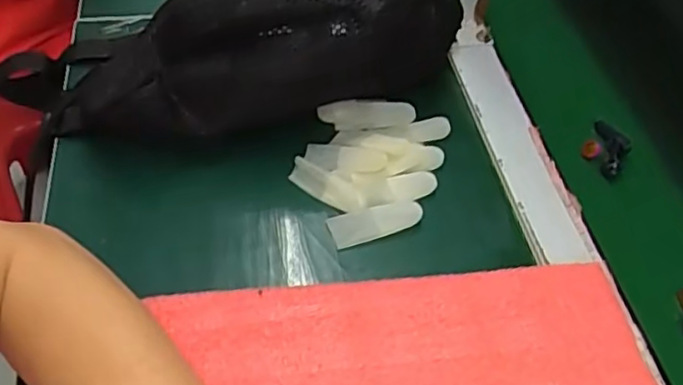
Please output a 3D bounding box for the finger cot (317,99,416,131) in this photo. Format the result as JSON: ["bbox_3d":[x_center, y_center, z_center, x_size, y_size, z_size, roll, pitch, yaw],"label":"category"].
[{"bbox_3d":[0.018,-0.058,0.464,0.067,0.010,0.021,-2,50,-5],"label":"finger cot"}]

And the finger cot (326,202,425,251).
[{"bbox_3d":[0.022,0.018,0.399,0.058,0.004,0.021,-16,74,-6],"label":"finger cot"}]

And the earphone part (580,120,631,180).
[{"bbox_3d":[0.185,-0.030,0.451,0.029,0.014,0.037,29,54,20],"label":"earphone part"}]

